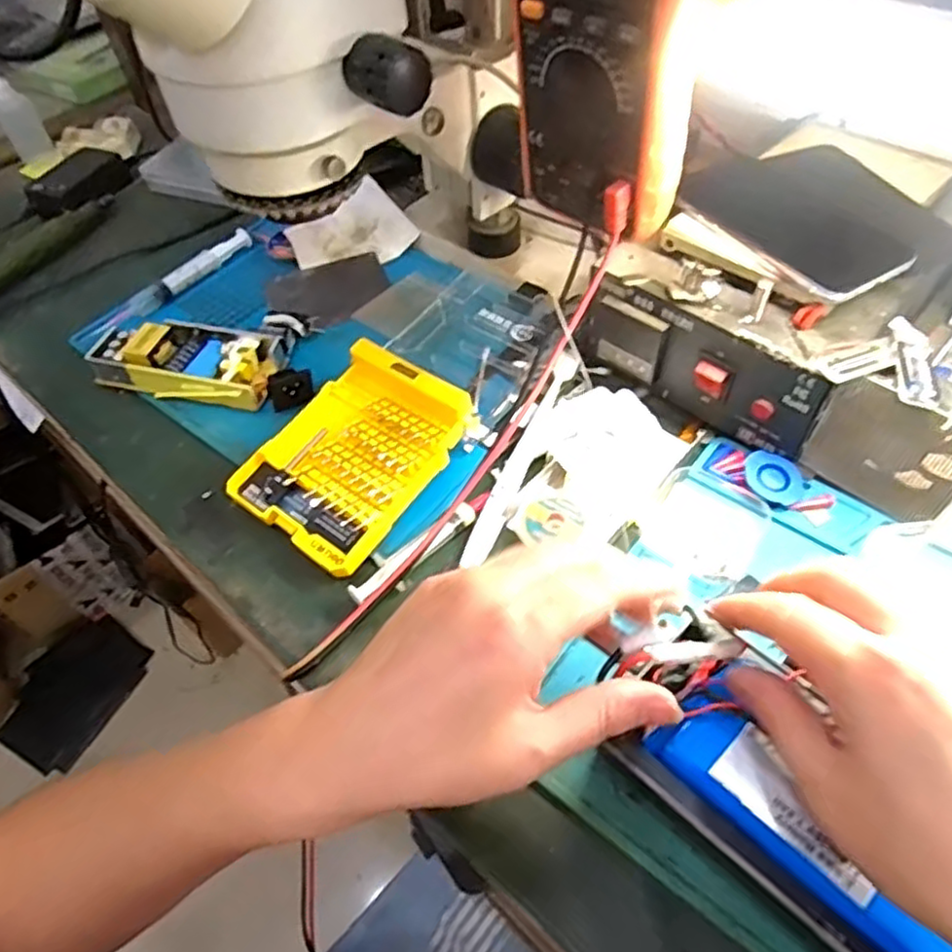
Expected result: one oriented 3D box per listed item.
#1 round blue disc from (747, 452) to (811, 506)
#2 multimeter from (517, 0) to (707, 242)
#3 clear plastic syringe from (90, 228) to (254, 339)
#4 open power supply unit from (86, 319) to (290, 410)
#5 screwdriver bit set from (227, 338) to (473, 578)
[{"bbox_3d":[0.182,0.003,0.418,0.036,0.011,0.033,-2,52,3],"label":"round blue disc"},{"bbox_3d":[0.059,-0.201,0.315,0.087,0.170,0.043,36,62,28],"label":"multimeter"},{"bbox_3d":[-0.251,-0.161,0.578,0.019,0.019,0.155,30,59,25],"label":"clear plastic syringe"},{"bbox_3d":[-0.215,-0.084,0.507,0.133,0.027,0.068,8,53,11],"label":"open power supply unit"},{"bbox_3d":[-0.079,-0.016,0.436,0.106,0.041,0.130,30,60,25],"label":"screwdriver bit set"}]

